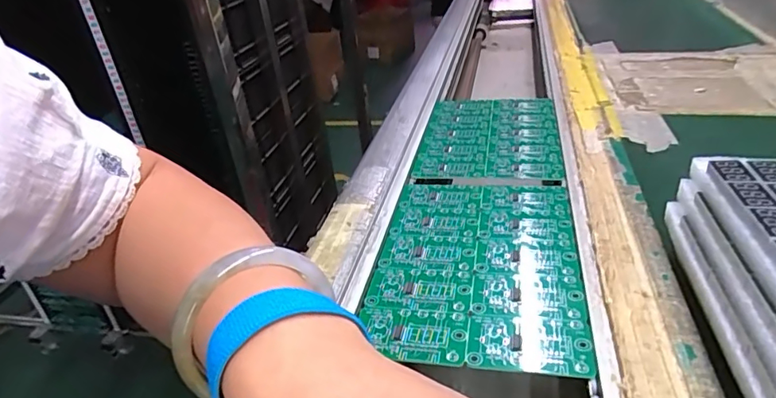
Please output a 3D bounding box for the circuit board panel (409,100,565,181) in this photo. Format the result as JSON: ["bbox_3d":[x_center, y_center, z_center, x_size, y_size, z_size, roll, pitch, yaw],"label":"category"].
[{"bbox_3d":[0.095,-0.060,0.481,0.121,0.005,0.170,1,31,14],"label":"circuit board panel"}]

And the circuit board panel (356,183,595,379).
[{"bbox_3d":[0.057,0.037,0.330,0.124,0.006,0.179,0,29,14],"label":"circuit board panel"}]

